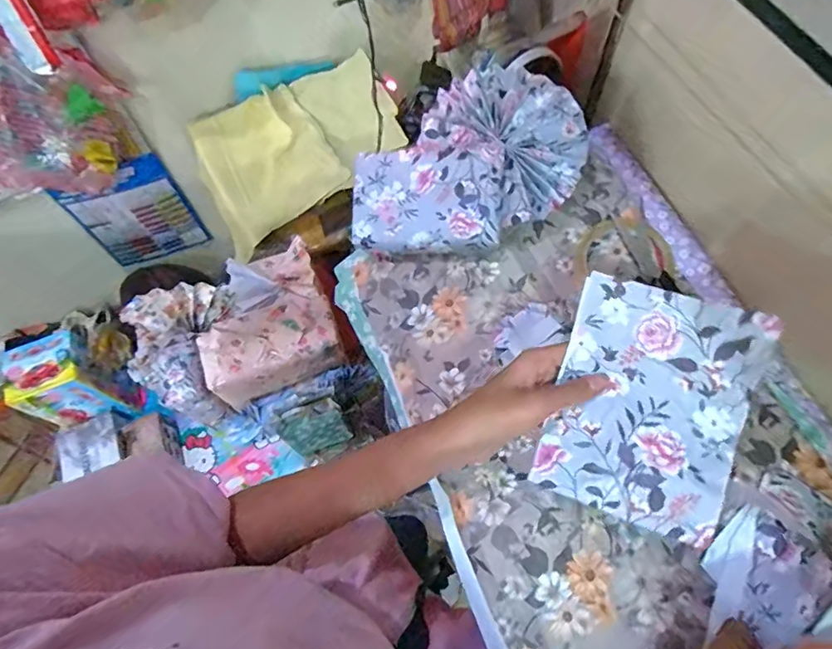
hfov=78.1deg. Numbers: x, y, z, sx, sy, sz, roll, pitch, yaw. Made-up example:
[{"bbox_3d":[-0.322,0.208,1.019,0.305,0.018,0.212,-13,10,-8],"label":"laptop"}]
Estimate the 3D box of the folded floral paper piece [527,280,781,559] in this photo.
[{"bbox_3d":[0.156,0.053,0.347,0.116,0.014,0.153,18,84,22],"label":"folded floral paper piece"}]

